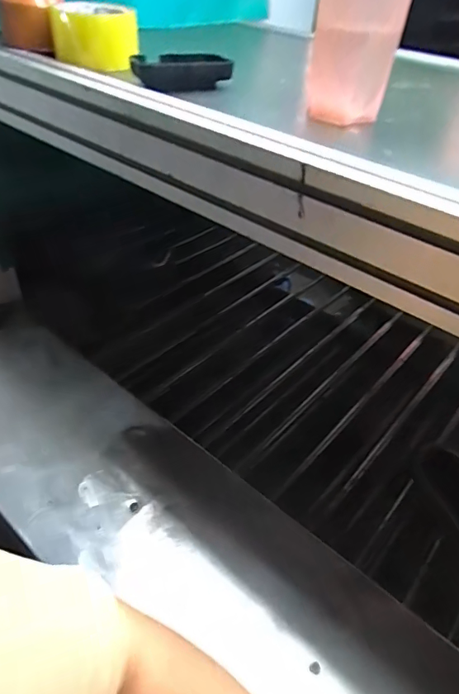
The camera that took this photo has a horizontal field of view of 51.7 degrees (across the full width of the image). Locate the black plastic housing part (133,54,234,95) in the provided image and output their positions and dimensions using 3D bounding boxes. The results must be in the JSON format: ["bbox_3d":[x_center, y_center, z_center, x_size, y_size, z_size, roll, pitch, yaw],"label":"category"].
[{"bbox_3d":[-0.047,-0.286,0.497,0.106,0.034,0.030,-8,44,-14],"label":"black plastic housing part"}]

